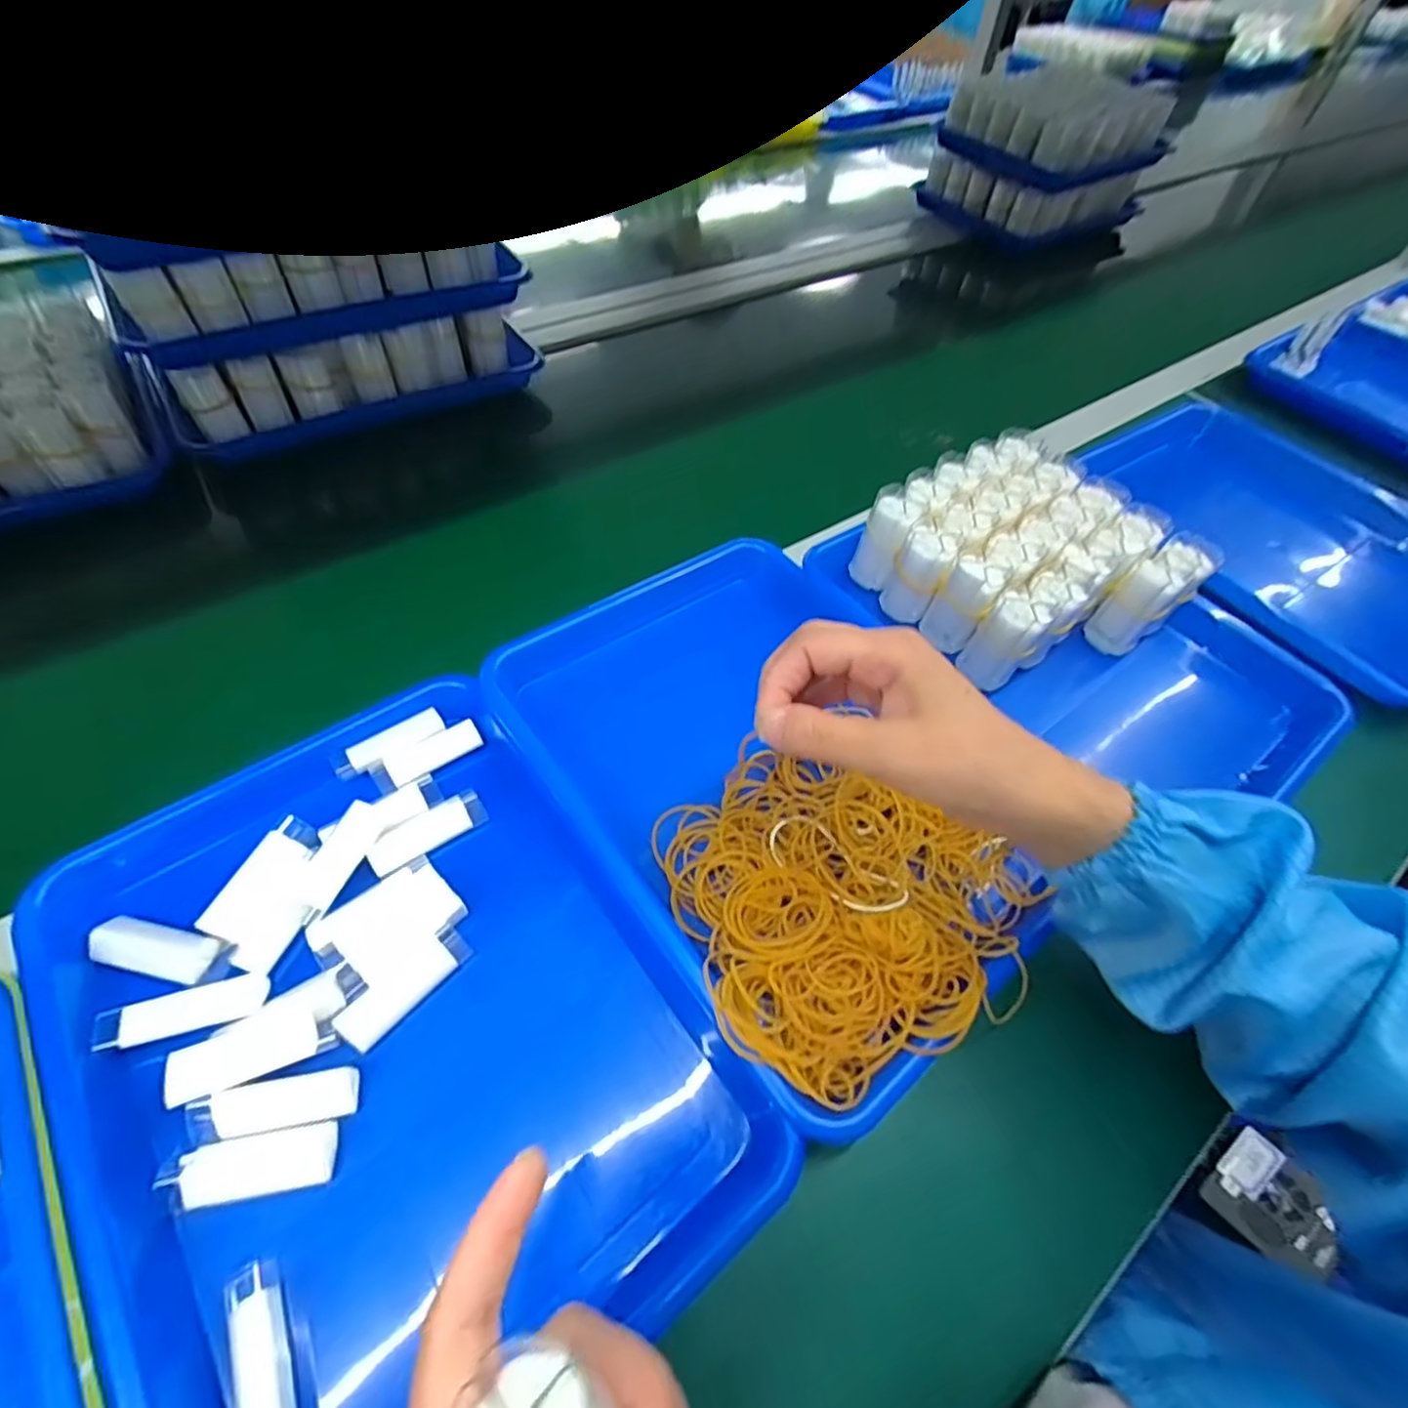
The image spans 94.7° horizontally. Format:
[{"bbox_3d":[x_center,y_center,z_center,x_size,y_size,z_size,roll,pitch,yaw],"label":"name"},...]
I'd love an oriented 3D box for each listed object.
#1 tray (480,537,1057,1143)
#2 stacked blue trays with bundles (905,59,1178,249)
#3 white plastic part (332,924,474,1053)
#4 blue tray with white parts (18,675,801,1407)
[{"bbox_3d":[0.049,0.045,0.407,0.236,0.059,0.325,-28,61,-22],"label":"tray"},{"bbox_3d":[0.555,-0.897,1.057,0.336,0.170,0.223,-32,62,-24],"label":"stacked blue trays with bundles"},{"bbox_3d":[-0.147,0.139,0.321,0.019,0.015,0.063,35,59,19],"label":"white plastic part"},{"bbox_3d":[-0.150,0.151,0.314,0.242,0.035,0.337,-31,62,-24],"label":"blue tray with white parts"}]

